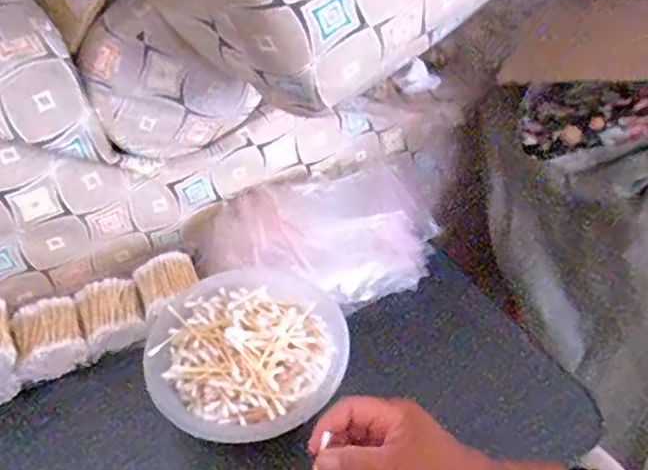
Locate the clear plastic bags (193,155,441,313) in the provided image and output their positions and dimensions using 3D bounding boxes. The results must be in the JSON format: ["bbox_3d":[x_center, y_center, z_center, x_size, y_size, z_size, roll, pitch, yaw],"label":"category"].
[{"bbox_3d":[-0.002,0.001,0.626,0.232,0.057,0.171,-25,47,-21],"label":"clear plastic bags"}]

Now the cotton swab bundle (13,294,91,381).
[{"bbox_3d":[-0.259,0.093,0.555,0.058,0.029,0.077,-21,46,-18],"label":"cotton swab bundle"}]

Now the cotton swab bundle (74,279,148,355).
[{"bbox_3d":[-0.207,0.079,0.579,0.055,0.035,0.064,-18,45,-15],"label":"cotton swab bundle"}]

